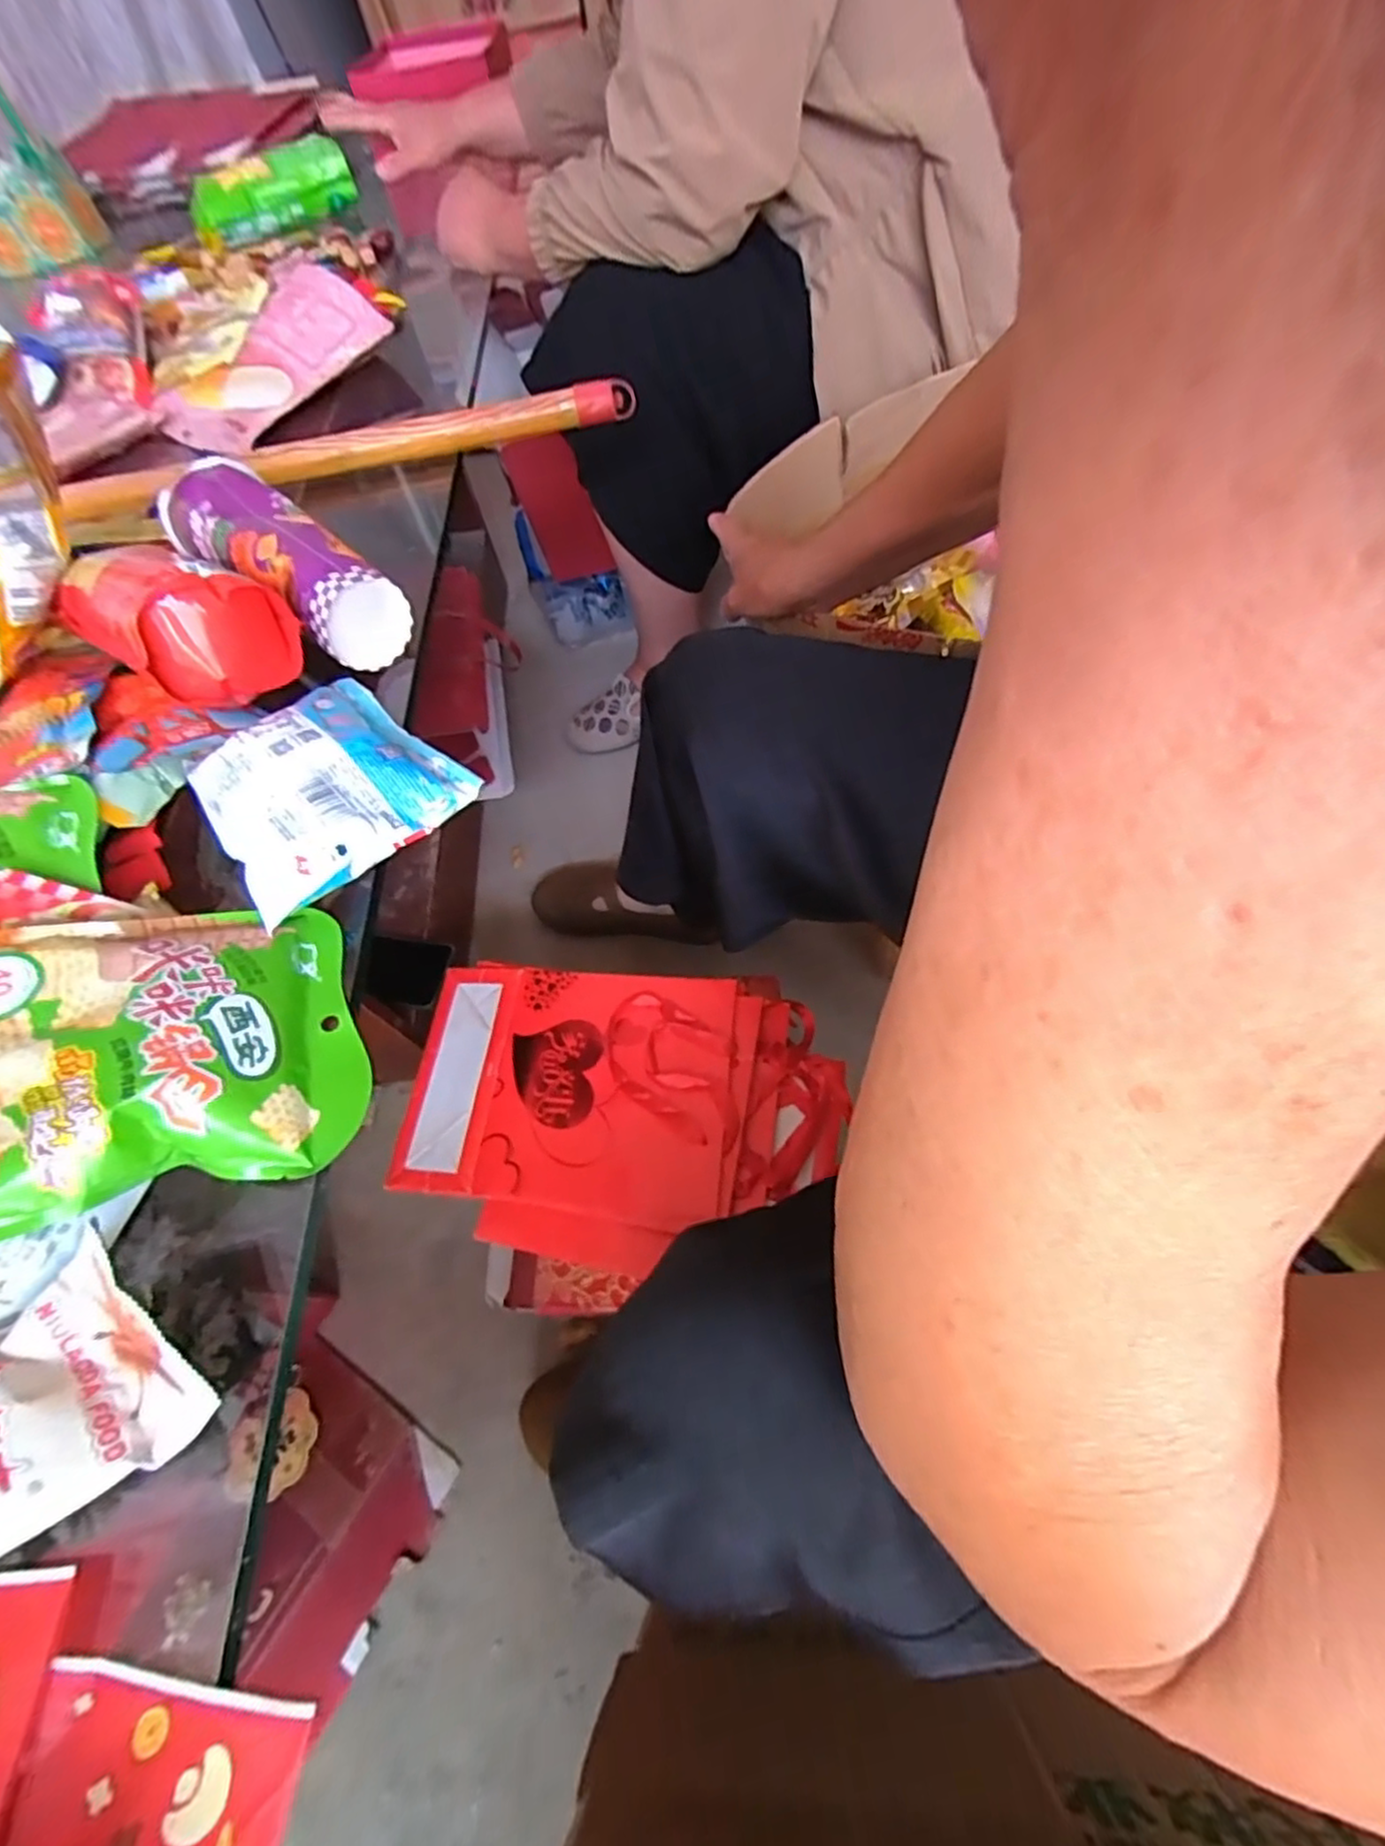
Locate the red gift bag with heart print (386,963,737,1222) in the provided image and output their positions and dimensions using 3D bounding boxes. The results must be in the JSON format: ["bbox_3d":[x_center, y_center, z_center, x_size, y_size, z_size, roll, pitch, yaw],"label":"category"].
[{"bbox_3d":[-0.098,0.130,0.551,0.270,0.034,0.200,4,61,4],"label":"red gift bag with heart print"}]

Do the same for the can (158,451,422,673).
[{"bbox_3d":[-0.260,-0.228,0.434,0.180,0.062,0.070,38,71,24],"label":"can"}]

